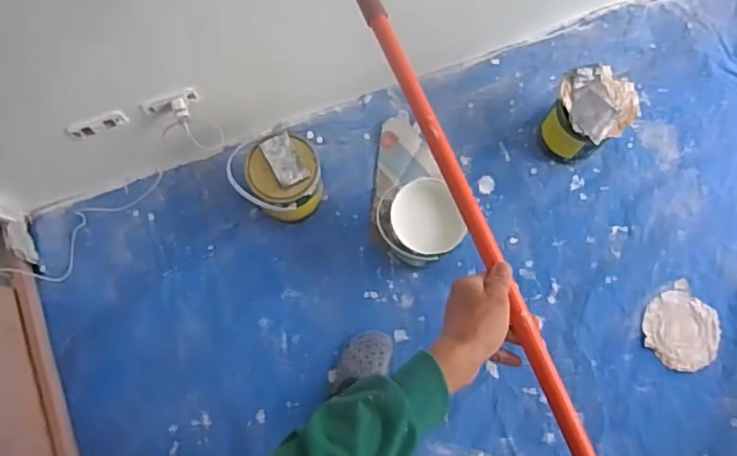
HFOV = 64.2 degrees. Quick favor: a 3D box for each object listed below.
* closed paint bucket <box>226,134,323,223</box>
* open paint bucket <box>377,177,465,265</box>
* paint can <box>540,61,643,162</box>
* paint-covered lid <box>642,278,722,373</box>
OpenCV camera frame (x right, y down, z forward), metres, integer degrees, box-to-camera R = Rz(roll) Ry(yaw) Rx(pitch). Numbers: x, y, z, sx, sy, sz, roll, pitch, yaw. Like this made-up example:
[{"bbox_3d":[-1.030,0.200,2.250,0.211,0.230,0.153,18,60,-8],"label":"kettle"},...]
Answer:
[{"bbox_3d":[-0.200,-0.099,1.343,0.189,0.200,0.154,-10,77,-2],"label":"closed paint bucket"},{"bbox_3d":[0.111,0.001,1.324,0.174,0.185,0.174,-29,79,-8],"label":"open paint bucket"},{"bbox_3d":[0.509,-0.260,1.389,0.170,0.223,0.171,0,77,0],"label":"paint can"},{"bbox_3d":[0.745,0.241,1.391,0.185,0.013,0.180,0,77,0],"label":"paint-covered lid"}]

